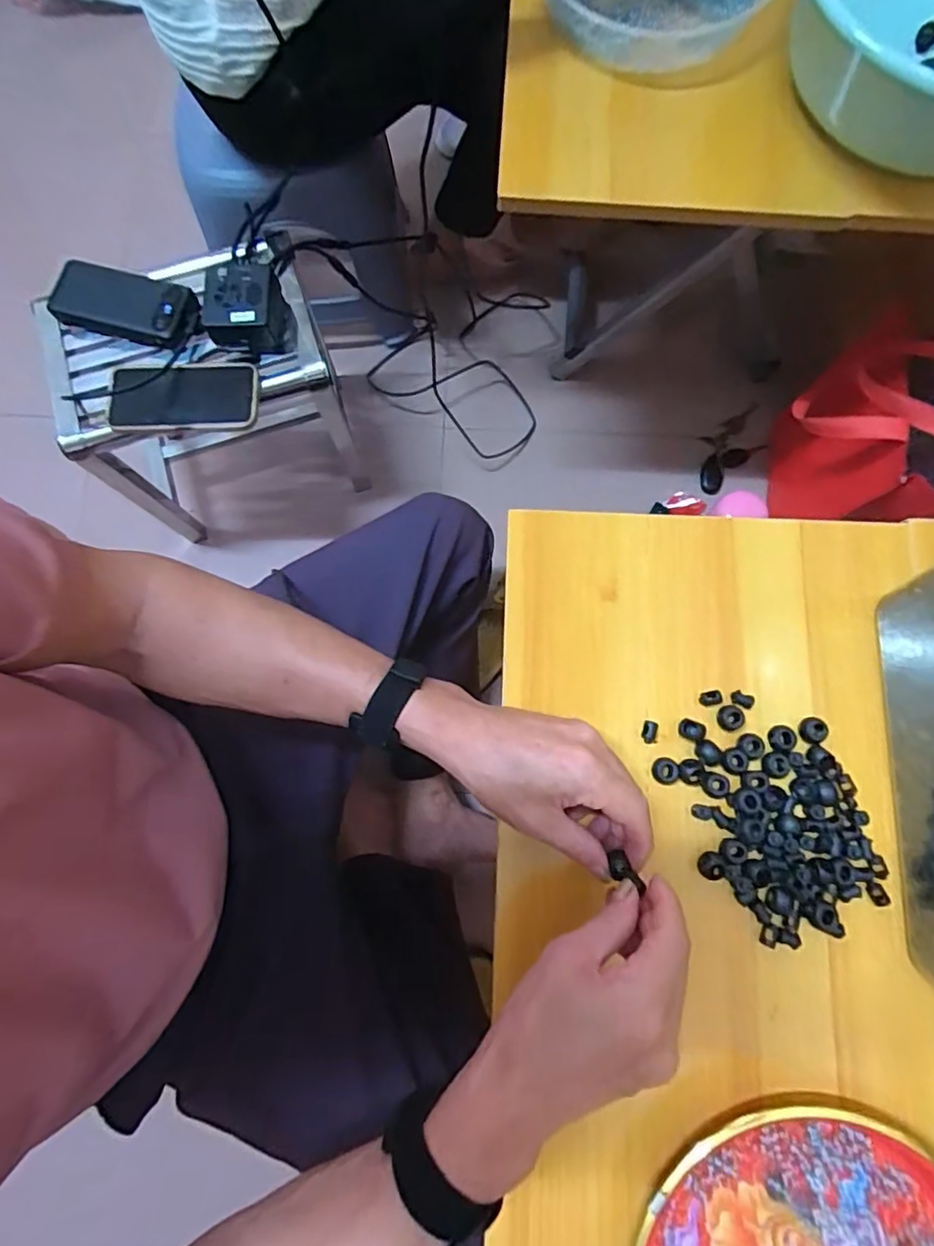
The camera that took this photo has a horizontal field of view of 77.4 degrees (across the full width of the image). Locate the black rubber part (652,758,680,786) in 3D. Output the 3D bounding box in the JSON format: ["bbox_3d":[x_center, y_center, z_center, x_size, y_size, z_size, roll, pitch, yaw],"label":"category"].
[{"bbox_3d":[0.136,0.102,0.401,0.017,0.011,0.018,0,79,1],"label":"black rubber part"}]

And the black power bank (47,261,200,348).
[{"bbox_3d":[-0.396,-0.367,0.677,0.166,0.028,0.075,12,80,4],"label":"black power bank"}]

